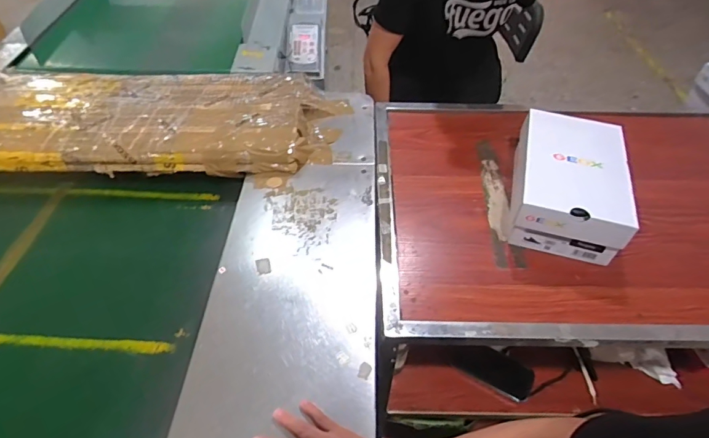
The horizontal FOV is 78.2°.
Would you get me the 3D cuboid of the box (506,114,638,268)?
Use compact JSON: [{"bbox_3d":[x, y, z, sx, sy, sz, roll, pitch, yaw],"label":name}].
[{"bbox_3d":[0.368,-0.062,0.767,0.165,0.120,0.252,12,49,9],"label":"box"}]

